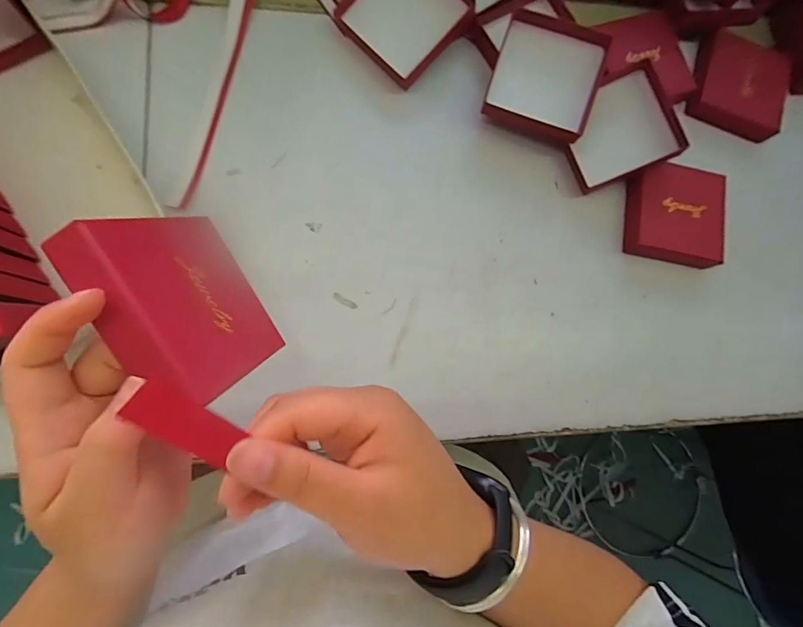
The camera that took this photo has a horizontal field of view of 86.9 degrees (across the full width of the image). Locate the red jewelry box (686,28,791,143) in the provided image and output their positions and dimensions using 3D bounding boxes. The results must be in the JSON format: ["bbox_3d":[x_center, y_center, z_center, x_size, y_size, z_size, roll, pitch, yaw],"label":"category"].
[{"bbox_3d":[0.340,-0.229,0.422,0.086,0.025,0.087,22,83,-5],"label":"red jewelry box"}]

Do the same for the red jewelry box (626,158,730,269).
[{"bbox_3d":[0.259,-0.092,0.399,0.088,0.024,0.087,10,81,-7],"label":"red jewelry box"}]

